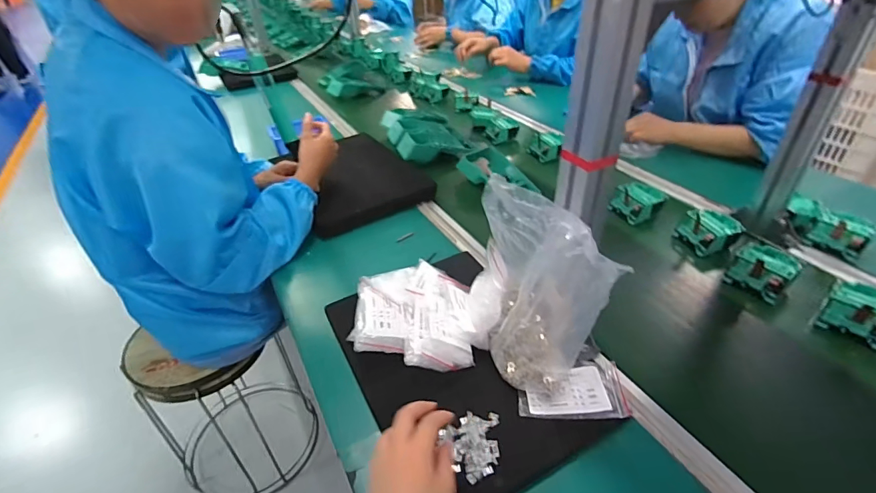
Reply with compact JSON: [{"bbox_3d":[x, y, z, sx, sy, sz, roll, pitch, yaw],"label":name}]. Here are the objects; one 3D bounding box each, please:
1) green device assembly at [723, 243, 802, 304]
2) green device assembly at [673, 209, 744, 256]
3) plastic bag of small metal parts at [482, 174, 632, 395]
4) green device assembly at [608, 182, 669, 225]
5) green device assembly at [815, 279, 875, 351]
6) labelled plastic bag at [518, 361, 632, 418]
[{"bbox_3d":[0.486,0.036,0.652,0.081,0.052,0.086,28,46,35],"label":"green device assembly"},{"bbox_3d":[0.457,-0.025,0.736,0.085,0.044,0.079,-18,39,-20],"label":"green device assembly"},{"bbox_3d":[0.105,0.057,0.481,0.074,0.216,0.166,-16,38,-18],"label":"plastic bag of small metal parts"},{"bbox_3d":[0.373,-0.082,0.818,0.070,0.042,0.078,-18,39,-20],"label":"green device assembly"},{"bbox_3d":[0.557,0.089,0.575,0.076,0.053,0.075,-28,43,-30],"label":"green device assembly"},{"bbox_3d":[0.156,0.165,0.512,0.122,0.008,0.082,0,36,4],"label":"labelled plastic bag"}]

